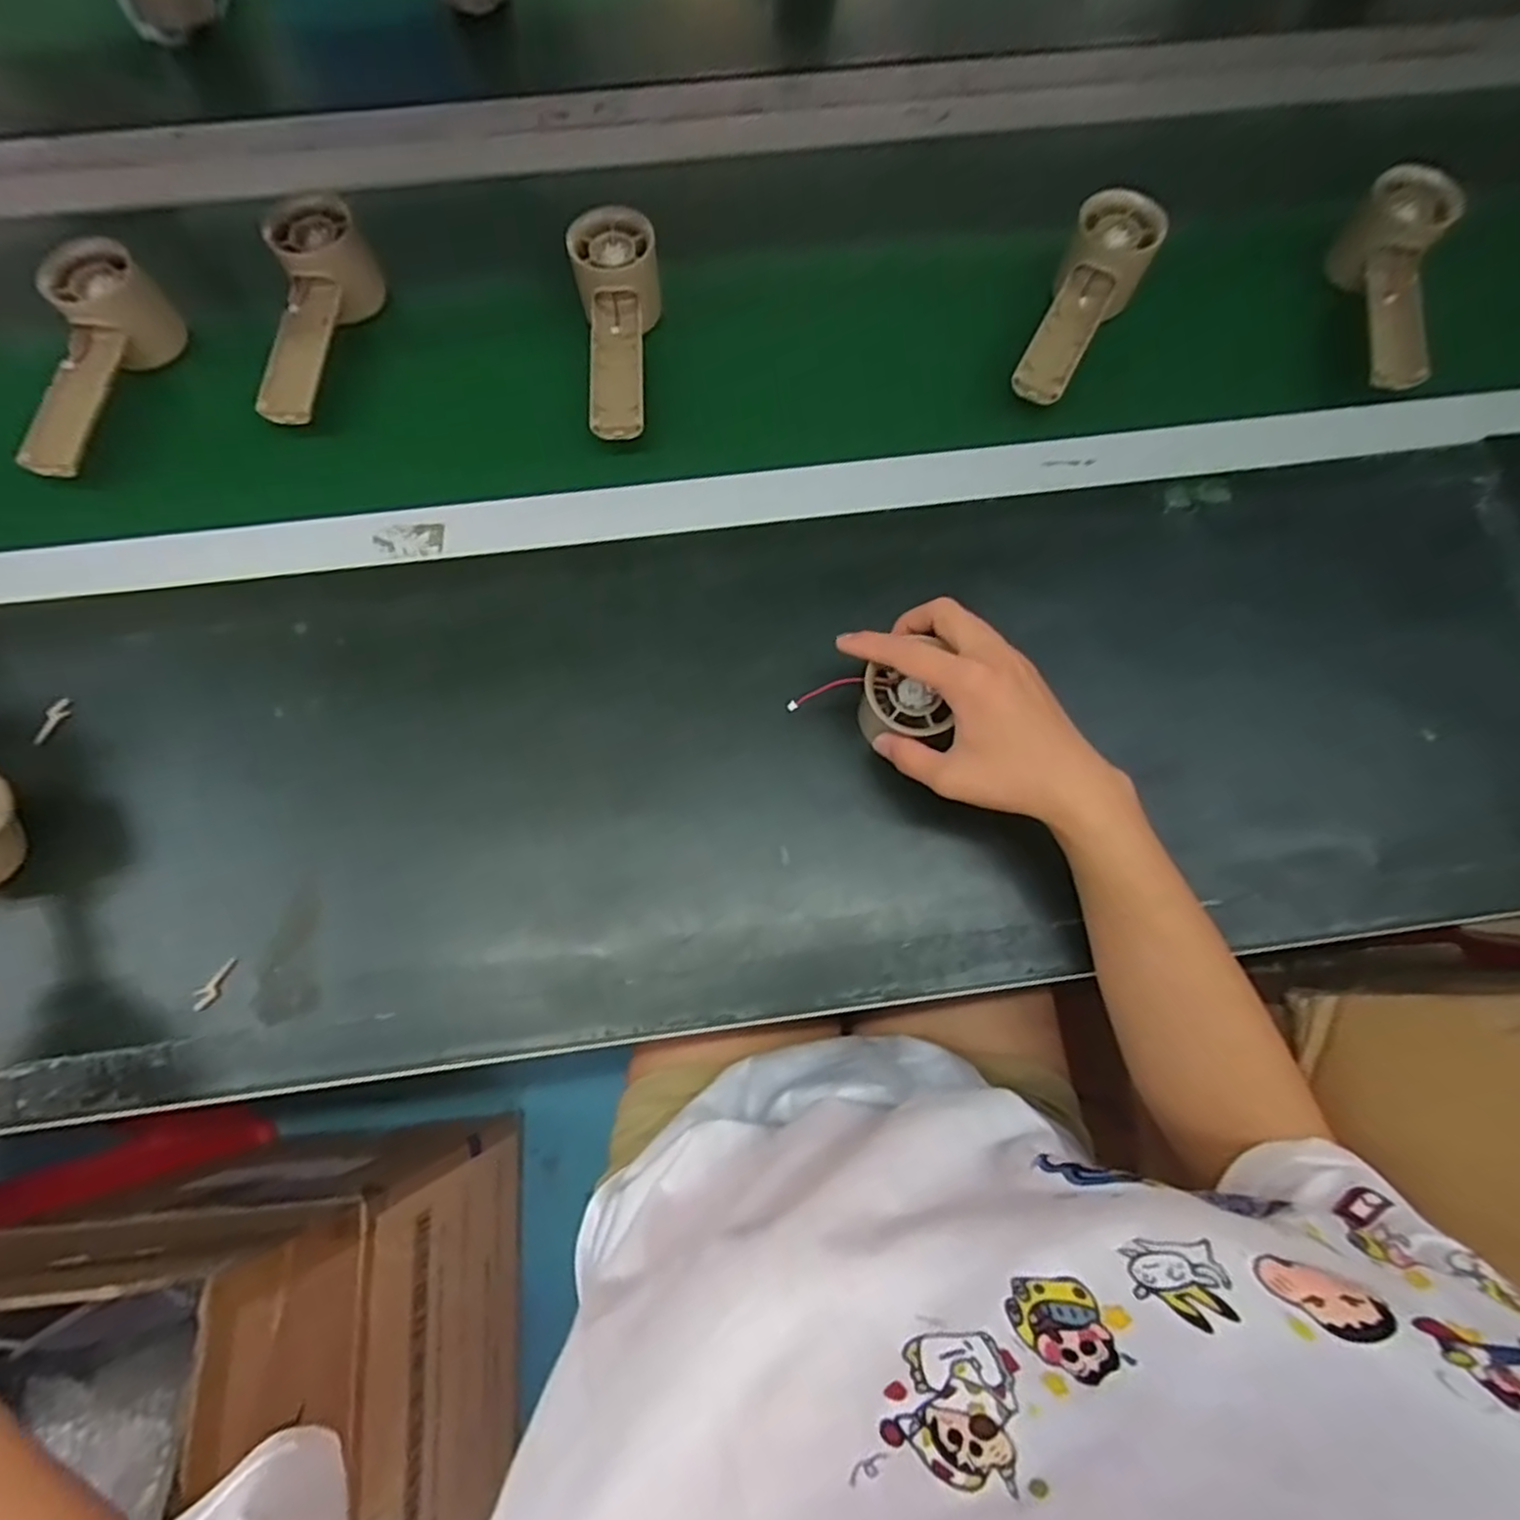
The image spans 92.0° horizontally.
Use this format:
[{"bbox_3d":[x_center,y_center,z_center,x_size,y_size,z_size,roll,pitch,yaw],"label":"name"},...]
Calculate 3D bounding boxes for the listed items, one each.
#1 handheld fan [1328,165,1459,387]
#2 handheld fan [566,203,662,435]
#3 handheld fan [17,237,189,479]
[{"bbox_3d":[0.438,-0.325,0.503,0.040,0.060,0.165,10,73,3],"label":"handheld fan"},{"bbox_3d":[-0.090,-0.284,0.496,0.056,0.060,0.154,-9,74,-3],"label":"handheld fan"},{"bbox_3d":[-0.443,-0.255,0.483,0.051,0.059,0.159,8,74,2],"label":"handheld fan"}]

